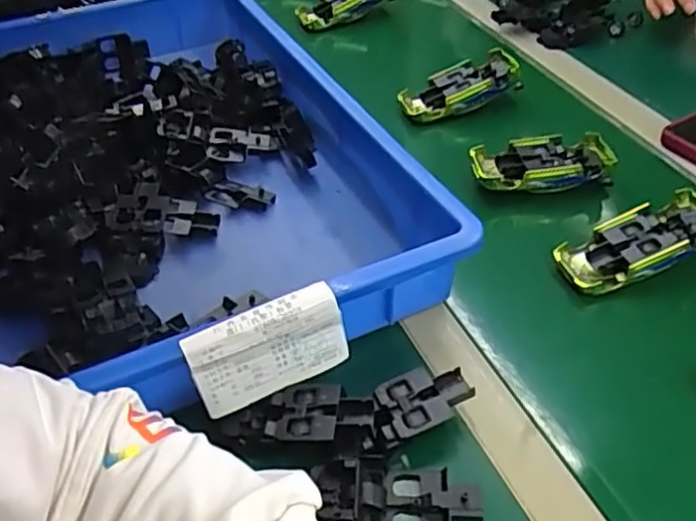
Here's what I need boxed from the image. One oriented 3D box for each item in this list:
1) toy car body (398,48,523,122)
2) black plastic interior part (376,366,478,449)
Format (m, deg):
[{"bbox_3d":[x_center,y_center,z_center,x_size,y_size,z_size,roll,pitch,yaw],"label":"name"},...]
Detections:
[{"bbox_3d":[0.123,-0.192,0.744,0.133,0.034,0.047,-23,45,-2],"label":"toy car body"},{"bbox_3d":[0.049,0.099,0.442,0.066,0.032,0.040,-14,44,-15],"label":"black plastic interior part"}]

